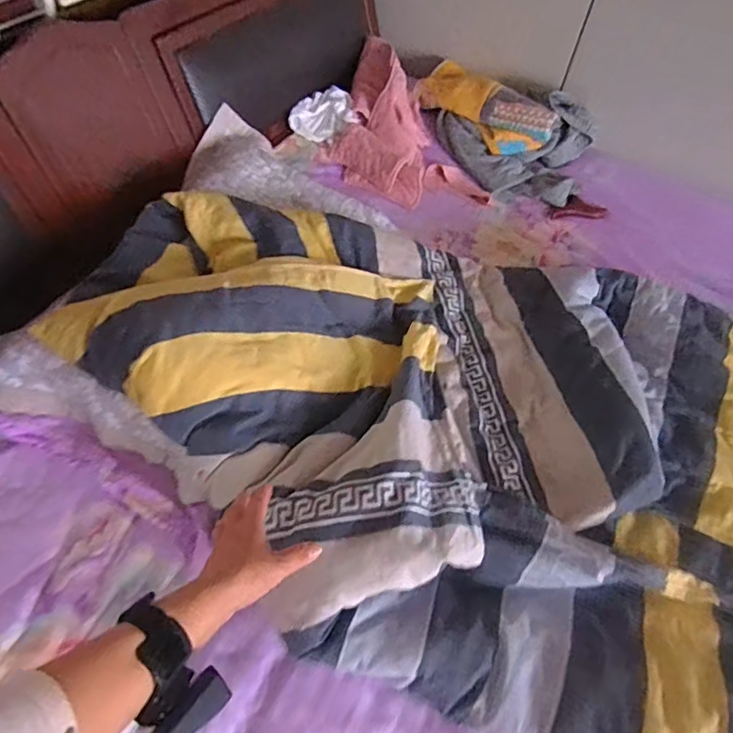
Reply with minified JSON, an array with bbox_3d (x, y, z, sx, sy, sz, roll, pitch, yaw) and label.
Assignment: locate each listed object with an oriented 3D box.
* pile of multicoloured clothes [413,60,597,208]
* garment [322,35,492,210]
[{"bbox_3d":[0.315,-0.577,1.323,0.459,0.119,0.299,36,58,19],"label":"pile of multicoloured clothes"},{"bbox_3d":[0.041,-0.566,1.291,0.281,0.125,0.514,-21,59,-19],"label":"garment"}]

